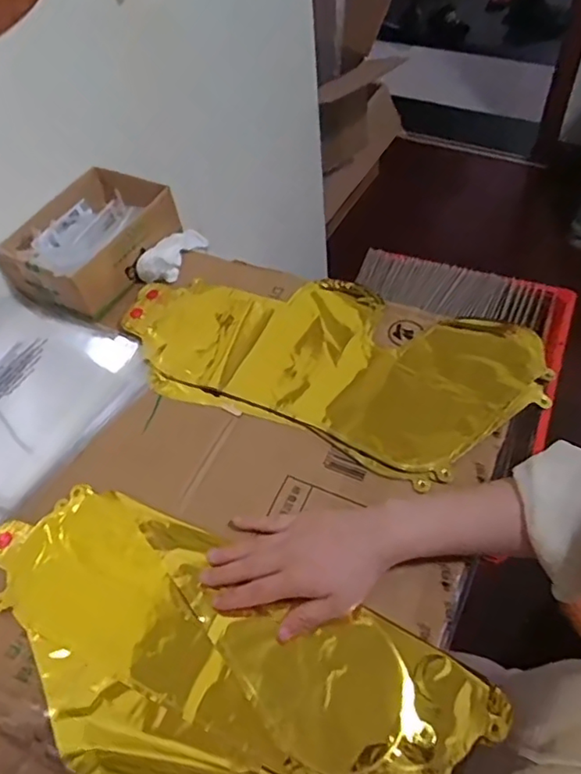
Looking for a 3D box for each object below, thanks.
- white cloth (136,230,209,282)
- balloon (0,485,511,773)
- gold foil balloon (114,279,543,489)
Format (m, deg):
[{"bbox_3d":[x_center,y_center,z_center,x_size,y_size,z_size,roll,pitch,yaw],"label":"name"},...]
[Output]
[{"bbox_3d":[-0.145,-0.168,0.727,0.043,0.038,0.118,20,45,19],"label":"white cloth"},{"bbox_3d":[-0.082,0.227,0.446,0.392,0.016,0.256,28,61,24],"label":"balloon"},{"bbox_3d":[0.031,-0.037,0.614,0.430,0.013,0.206,16,57,17],"label":"gold foil balloon"}]

